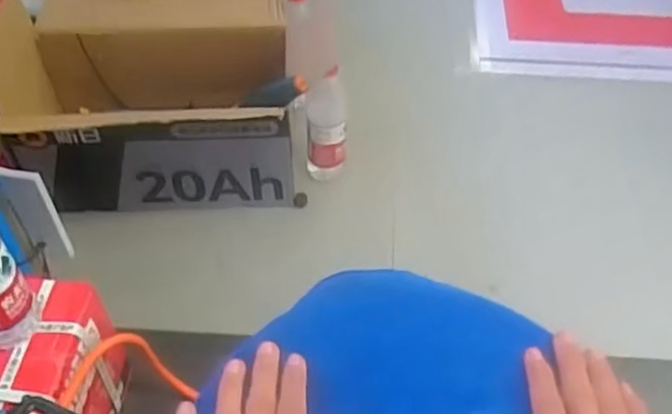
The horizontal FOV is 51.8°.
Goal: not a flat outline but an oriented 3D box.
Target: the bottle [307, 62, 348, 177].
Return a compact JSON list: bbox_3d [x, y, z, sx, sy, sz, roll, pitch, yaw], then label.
[{"bbox_3d":[-0.013,-0.136,1.049,0.059,0.207,0.057,3,50,2],"label":"bottle"}]

